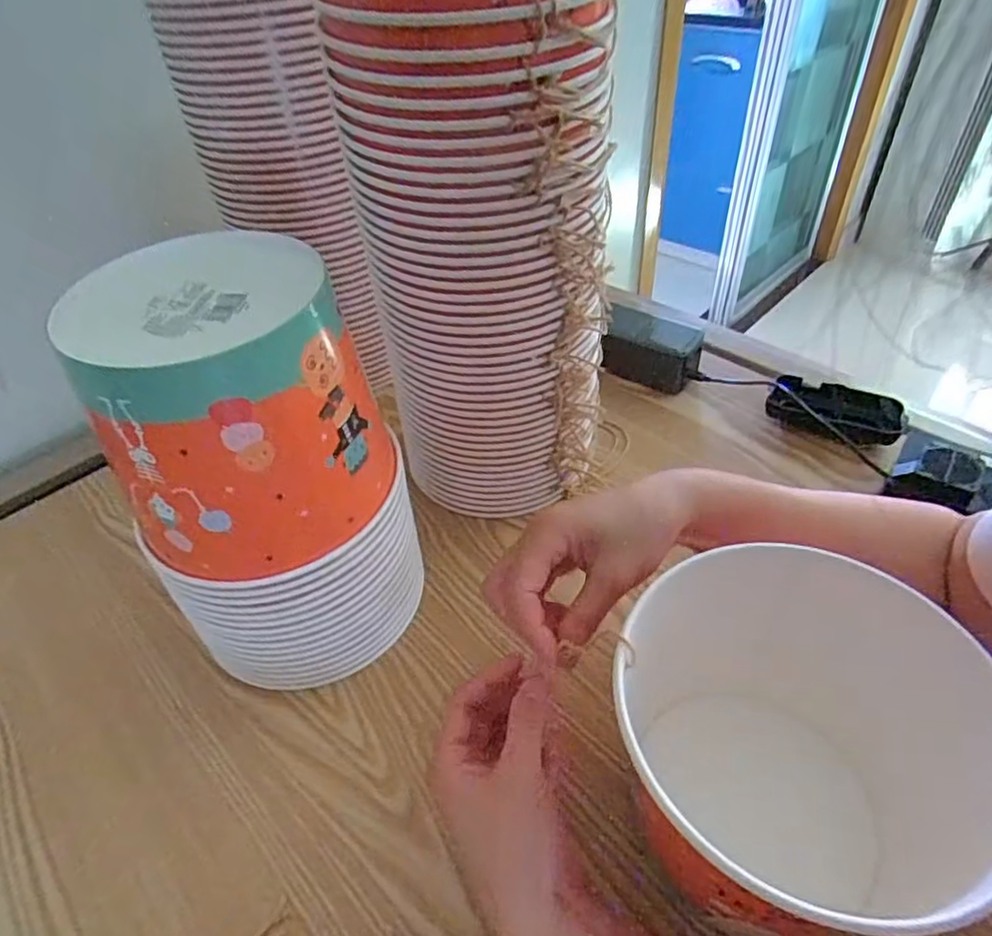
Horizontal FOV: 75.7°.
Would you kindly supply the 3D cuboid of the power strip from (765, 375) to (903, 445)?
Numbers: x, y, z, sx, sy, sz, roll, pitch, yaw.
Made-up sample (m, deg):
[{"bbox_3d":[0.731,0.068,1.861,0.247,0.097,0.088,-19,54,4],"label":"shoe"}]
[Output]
[{"bbox_3d":[0.302,-0.049,0.573,0.106,0.034,0.047,19,49,22],"label":"power strip"}]

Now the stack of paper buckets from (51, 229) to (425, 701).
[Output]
[{"bbox_3d":[-0.126,0.007,0.390,0.136,0.251,0.135,-12,45,-8],"label":"stack of paper buckets"}]

